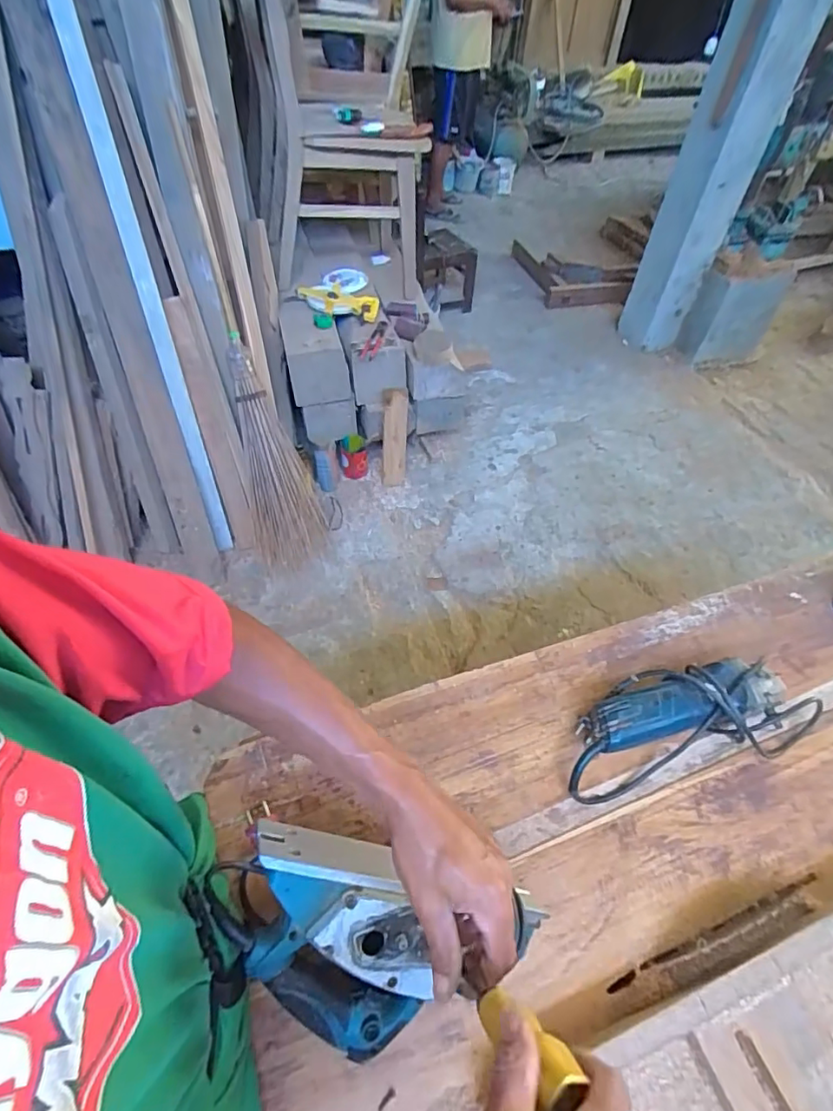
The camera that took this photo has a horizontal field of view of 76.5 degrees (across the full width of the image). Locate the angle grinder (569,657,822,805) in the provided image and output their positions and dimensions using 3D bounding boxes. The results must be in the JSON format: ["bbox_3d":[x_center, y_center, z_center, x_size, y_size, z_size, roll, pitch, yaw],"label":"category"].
[{"bbox_3d":[0.351,0.203,0.666,0.356,0.087,0.118,-9,53,-10],"label":"angle grinder"}]

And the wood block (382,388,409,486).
[{"bbox_3d":[-0.081,-0.423,1.924,0.086,0.348,0.040,3,27,0],"label":"wood block"}]

